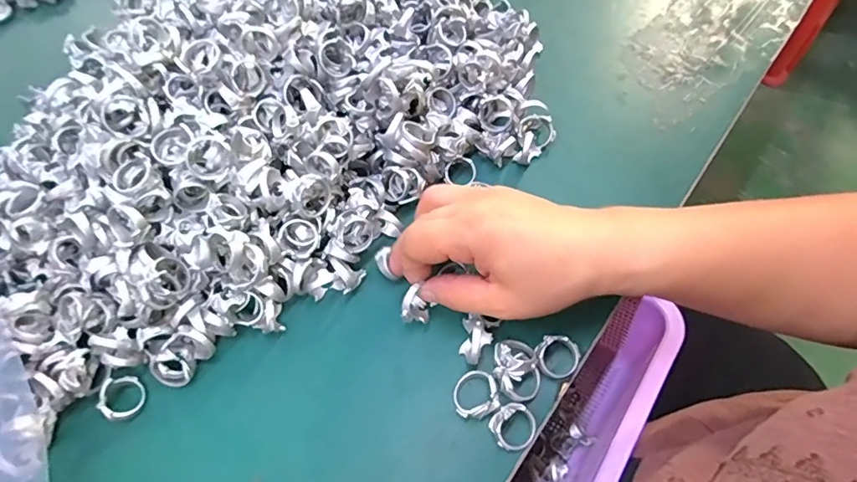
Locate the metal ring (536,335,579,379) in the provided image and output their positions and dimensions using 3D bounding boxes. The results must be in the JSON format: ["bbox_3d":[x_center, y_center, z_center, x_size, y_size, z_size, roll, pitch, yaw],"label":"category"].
[{"bbox_3d":[0.075,0.067,0.280,0.026,0.004,0.024,1,84,-10],"label":"metal ring"}]

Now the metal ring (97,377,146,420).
[{"bbox_3d":[-0.180,0.092,0.285,0.024,0.008,0.025,19,49,-22],"label":"metal ring"}]

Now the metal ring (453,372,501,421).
[{"bbox_3d":[0.026,0.087,0.273,0.025,0.014,0.025,-1,62,2],"label":"metal ring"}]

